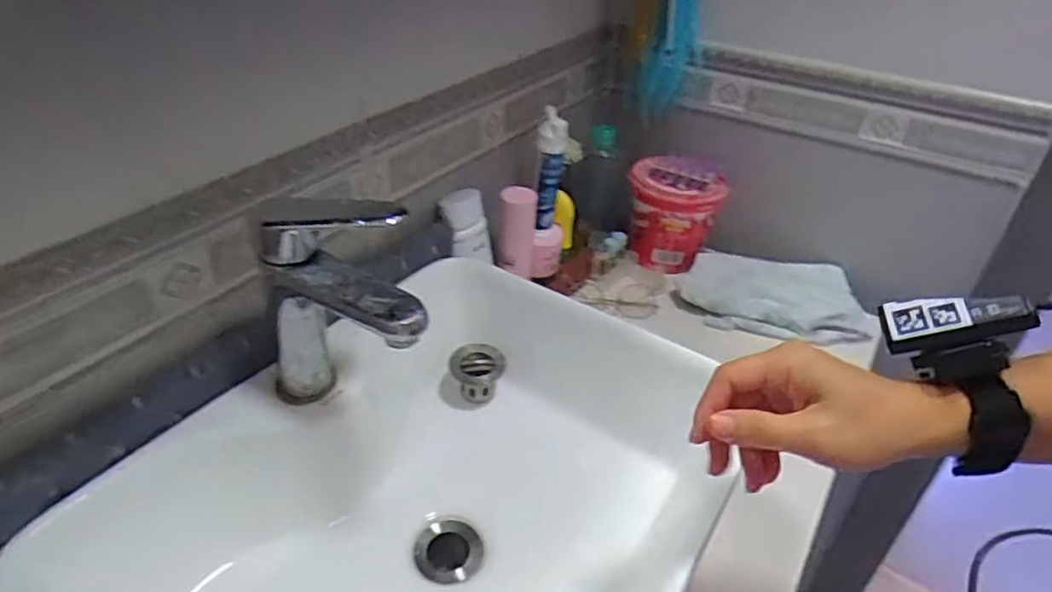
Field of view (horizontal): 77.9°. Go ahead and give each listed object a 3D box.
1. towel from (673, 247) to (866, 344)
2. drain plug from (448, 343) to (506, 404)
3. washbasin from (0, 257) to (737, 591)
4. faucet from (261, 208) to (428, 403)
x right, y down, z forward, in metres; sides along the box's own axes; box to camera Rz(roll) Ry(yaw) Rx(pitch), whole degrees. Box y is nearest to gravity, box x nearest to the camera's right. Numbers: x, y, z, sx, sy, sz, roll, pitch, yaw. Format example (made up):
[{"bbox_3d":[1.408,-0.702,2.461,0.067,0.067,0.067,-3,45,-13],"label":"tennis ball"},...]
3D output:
[{"bbox_3d":[0.323,-0.008,0.883,0.235,0.035,0.152,7,36,6],"label":"towel"},{"bbox_3d":[-0.052,0.080,0.668,0.059,0.049,0.052,-1,36,-5],"label":"drain plug"},{"bbox_3d":[-0.072,0.177,0.529,0.355,0.154,0.461,22,39,24],"label":"washbasin"},{"bbox_3d":[-0.117,0.019,0.478,0.132,0.161,0.075,20,39,22],"label":"faucet"}]

